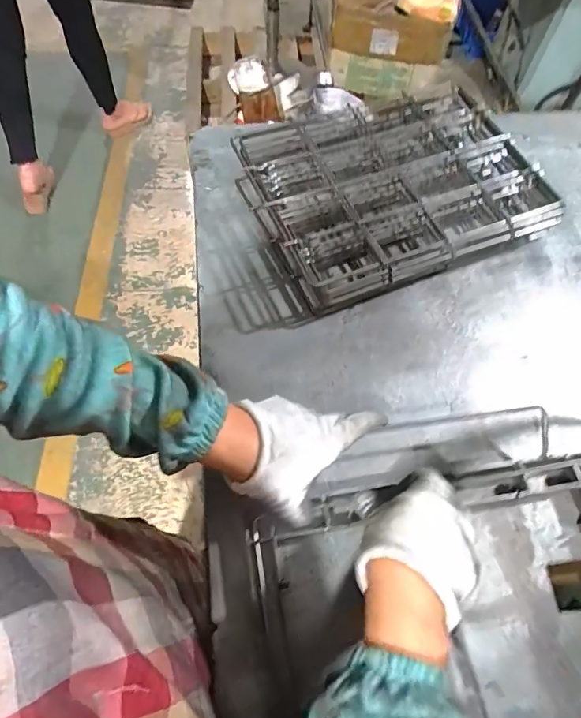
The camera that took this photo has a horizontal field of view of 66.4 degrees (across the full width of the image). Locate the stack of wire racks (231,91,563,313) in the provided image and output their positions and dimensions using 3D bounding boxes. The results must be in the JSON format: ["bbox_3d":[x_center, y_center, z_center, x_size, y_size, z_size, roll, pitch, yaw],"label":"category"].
[{"bbox_3d":[0.123,-0.204,0.533,0.315,0.066,0.240,-20,65,-13],"label":"stack of wire racks"}]

